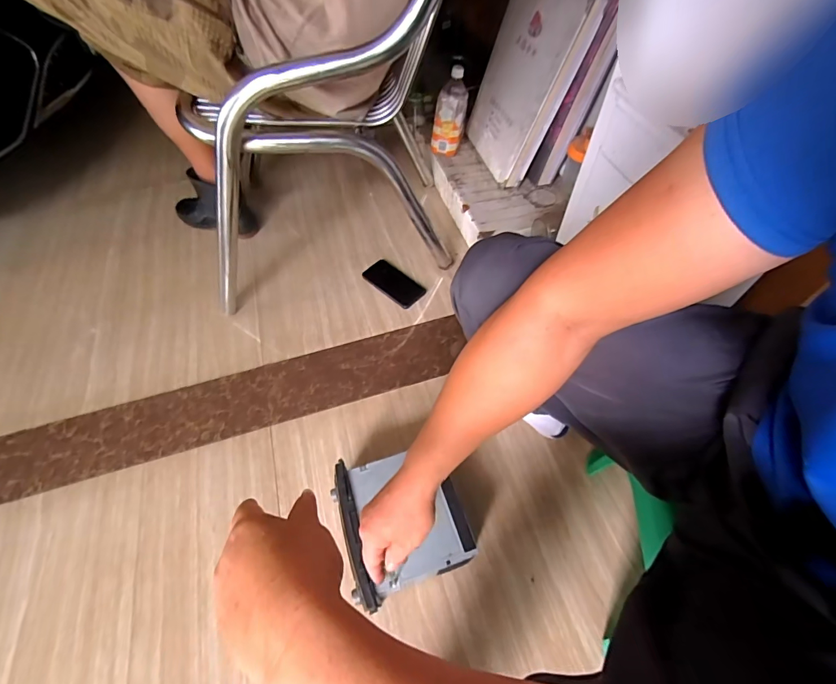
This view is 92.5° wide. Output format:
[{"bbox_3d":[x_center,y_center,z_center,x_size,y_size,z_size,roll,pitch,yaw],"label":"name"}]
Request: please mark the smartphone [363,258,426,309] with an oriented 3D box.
[{"bbox_3d":[-0.060,-0.149,1.019,0.158,0.011,0.088,36,60,17],"label":"smartphone"}]

